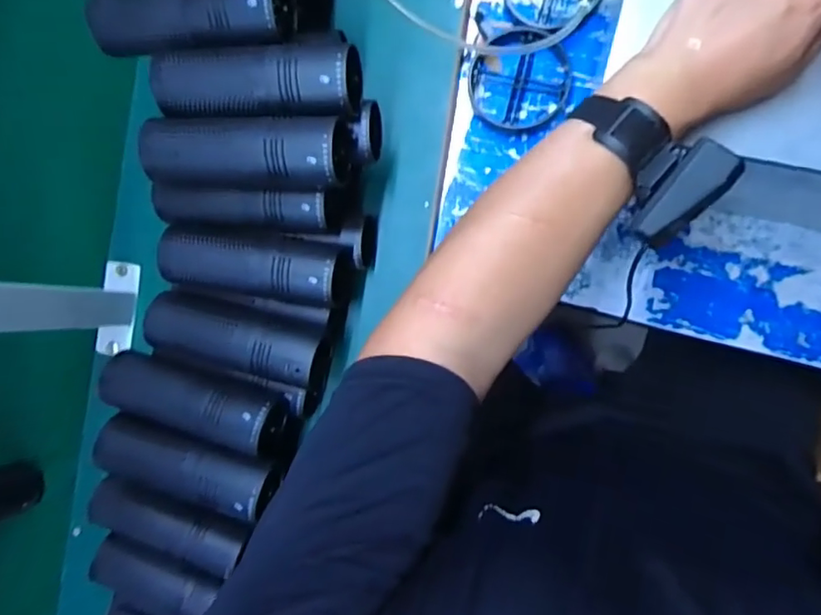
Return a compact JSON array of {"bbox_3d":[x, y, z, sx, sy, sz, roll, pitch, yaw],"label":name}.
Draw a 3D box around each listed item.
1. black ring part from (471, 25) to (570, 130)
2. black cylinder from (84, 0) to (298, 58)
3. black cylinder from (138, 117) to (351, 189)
[{"bbox_3d":[0.109,-0.225,0.556,0.091,0.020,0.100,0,89,8],"label":"black ring part"},{"bbox_3d":[-0.178,-0.229,0.460,0.157,0.048,0.060,-5,88,8],"label":"black cylinder"},{"bbox_3d":[-0.134,-0.124,0.454,0.165,0.046,0.056,4,90,9],"label":"black cylinder"}]

